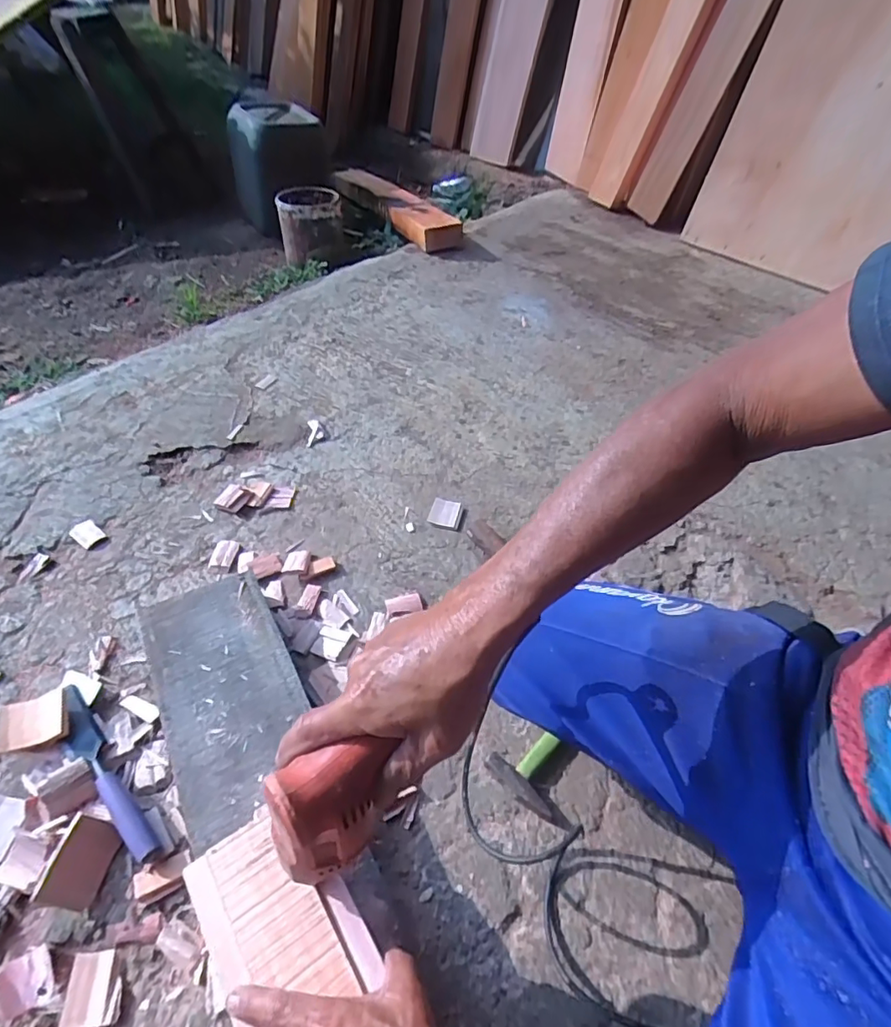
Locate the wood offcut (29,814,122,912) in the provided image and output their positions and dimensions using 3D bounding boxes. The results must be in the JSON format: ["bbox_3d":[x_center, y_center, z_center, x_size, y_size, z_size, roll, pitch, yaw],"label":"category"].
[{"bbox_3d":[-0.366,0.352,0.545,0.057,0.006,0.075,39,47,-29],"label":"wood offcut"}]

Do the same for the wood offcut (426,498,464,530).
[{"bbox_3d":[0.001,-0.003,0.904,0.049,0.013,0.058,14,50,7],"label":"wood offcut"}]

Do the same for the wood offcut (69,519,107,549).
[{"bbox_3d":[-0.552,0.030,0.830,0.048,0.006,0.034,31,54,20],"label":"wood offcut"}]

